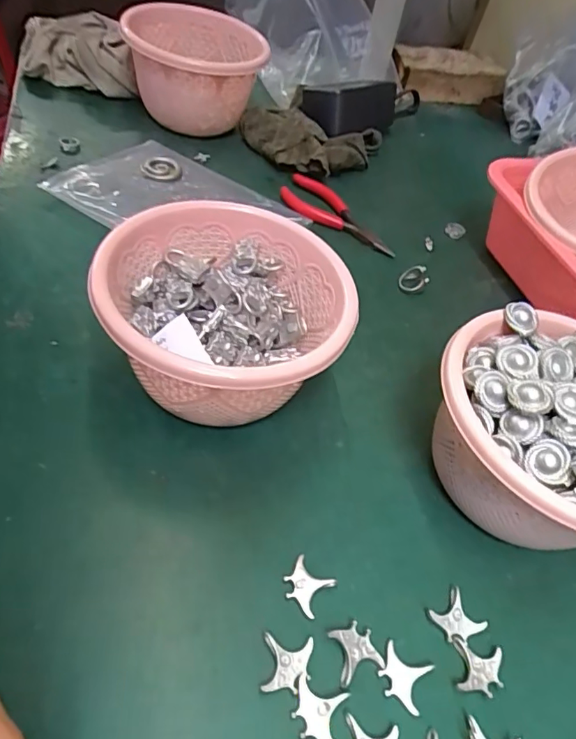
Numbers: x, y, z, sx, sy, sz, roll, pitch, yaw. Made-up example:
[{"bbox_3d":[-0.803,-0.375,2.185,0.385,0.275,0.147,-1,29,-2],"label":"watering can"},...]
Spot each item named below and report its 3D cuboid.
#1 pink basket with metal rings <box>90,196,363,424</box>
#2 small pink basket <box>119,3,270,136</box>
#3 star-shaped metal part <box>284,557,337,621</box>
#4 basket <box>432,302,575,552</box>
[{"bbox_3d":[-0.039,-0.025,0.326,0.140,0.088,0.146,8,49,-6],"label":"pink basket with metal rings"},{"bbox_3d":[-0.103,-0.333,0.563,0.133,0.093,0.173,-8,53,-18],"label":"small pink basket"},{"bbox_3d":[0.010,0.115,0.274,0.023,0.004,0.024,34,52,16],"label":"star-shaped metal part"},{"bbox_3d":[0.160,0.039,0.310,0.142,0.092,0.140,6,49,-7],"label":"basket"}]

